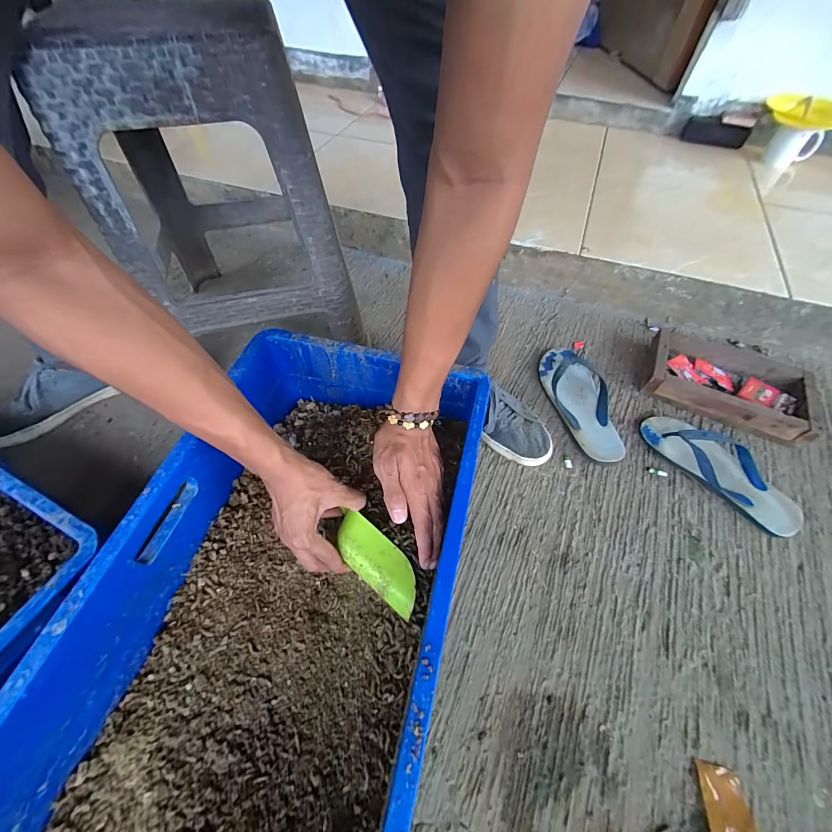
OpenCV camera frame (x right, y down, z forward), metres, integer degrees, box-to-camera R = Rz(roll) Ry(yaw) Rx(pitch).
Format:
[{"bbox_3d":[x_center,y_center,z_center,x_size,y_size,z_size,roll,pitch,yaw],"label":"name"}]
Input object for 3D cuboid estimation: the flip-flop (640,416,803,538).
[{"bbox_3d":[0.514,0.076,0.600,0.119,0.049,0.245,-27,60,-18],"label":"flip-flop"}]

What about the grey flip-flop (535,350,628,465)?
[{"bbox_3d":[0.310,-0.035,0.676,0.106,0.045,0.259,-7,56,-5],"label":"grey flip-flop"}]

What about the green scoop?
[{"bbox_3d":[-0.045,0.163,0.408,0.049,0.025,0.127,-36,63,-22],"label":"green scoop"}]

